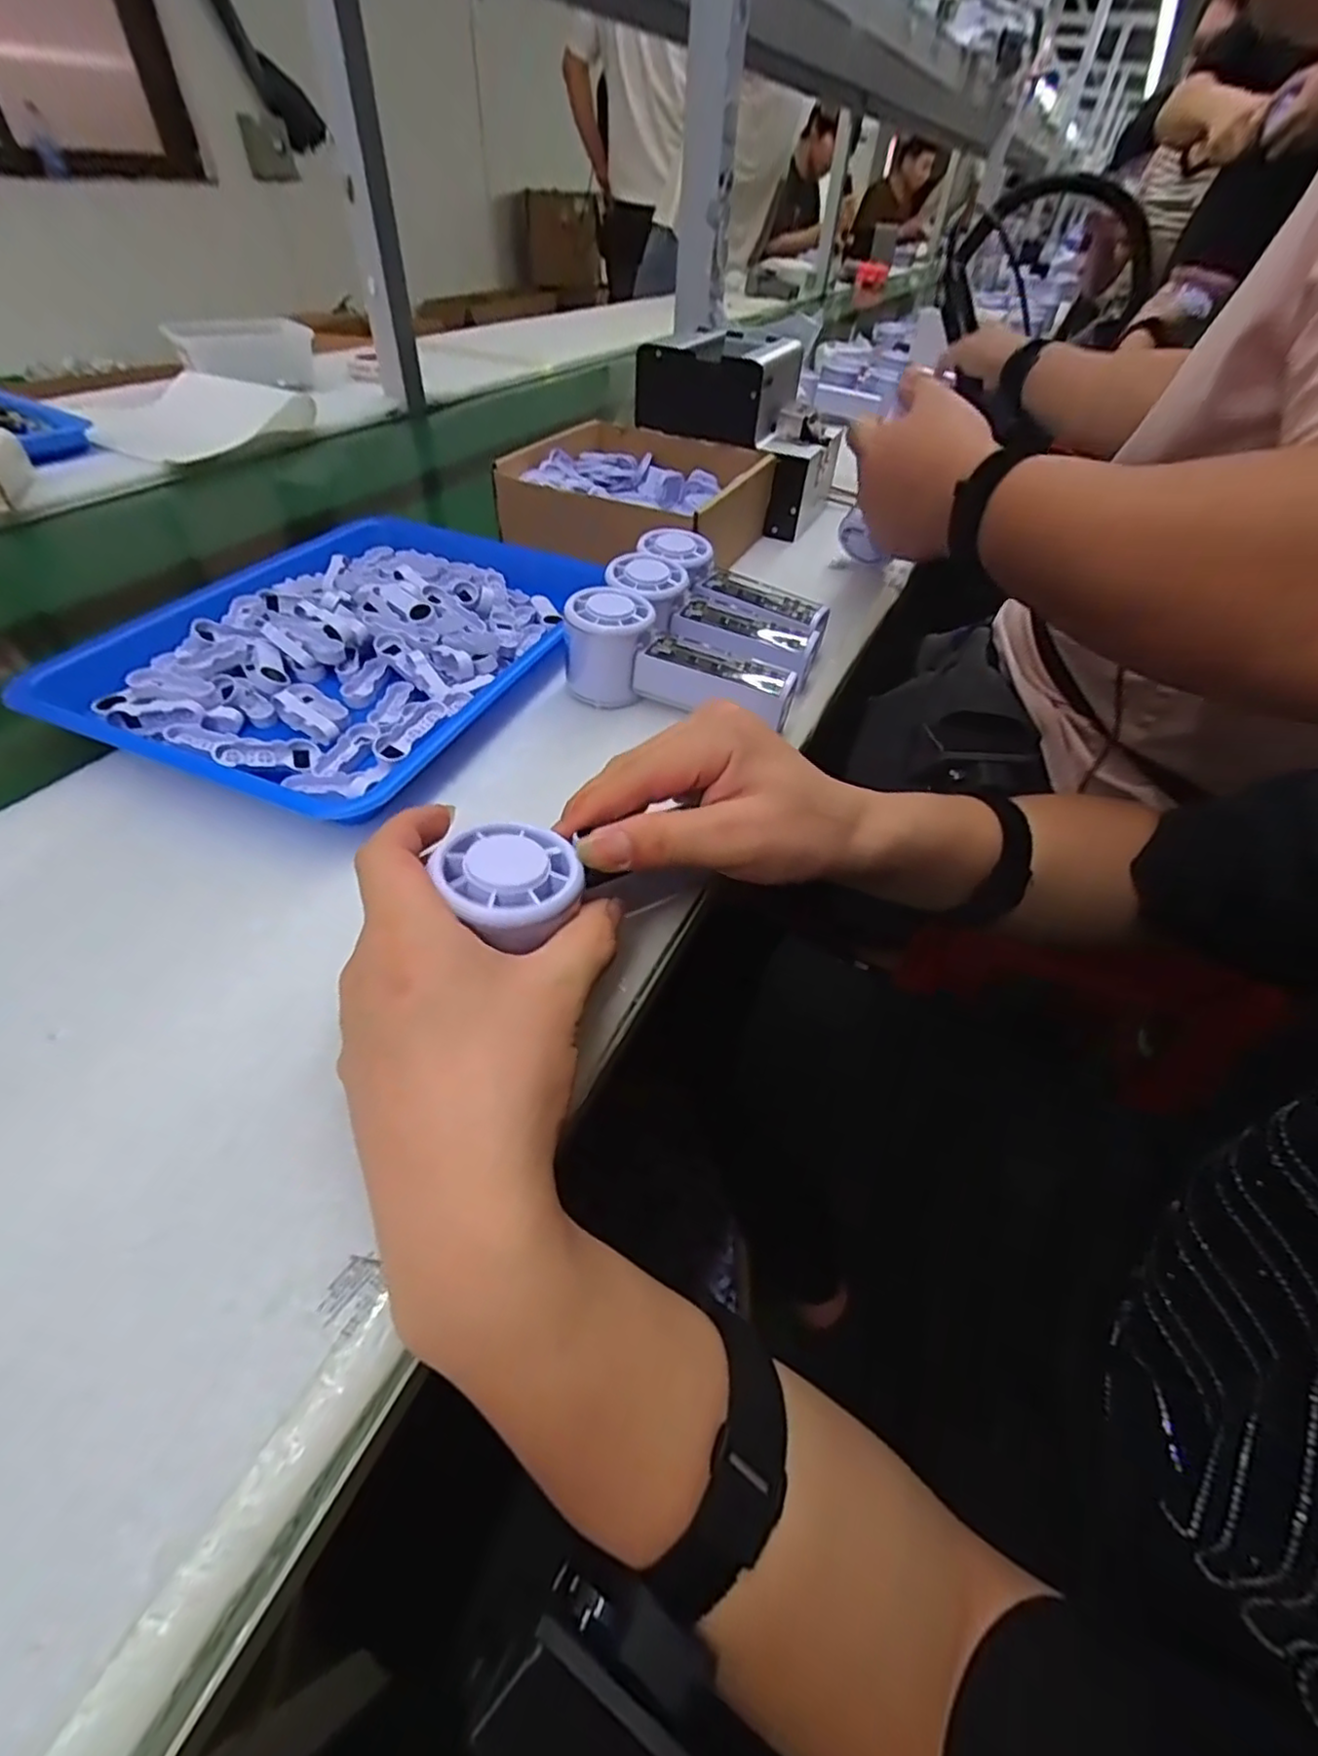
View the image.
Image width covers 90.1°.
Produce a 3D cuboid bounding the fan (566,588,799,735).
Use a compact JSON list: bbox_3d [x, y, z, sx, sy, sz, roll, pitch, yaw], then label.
[{"bbox_3d":[0.013,-0.142,0.427,0.150,0.053,0.062,11,47,6],"label":"fan"}]

